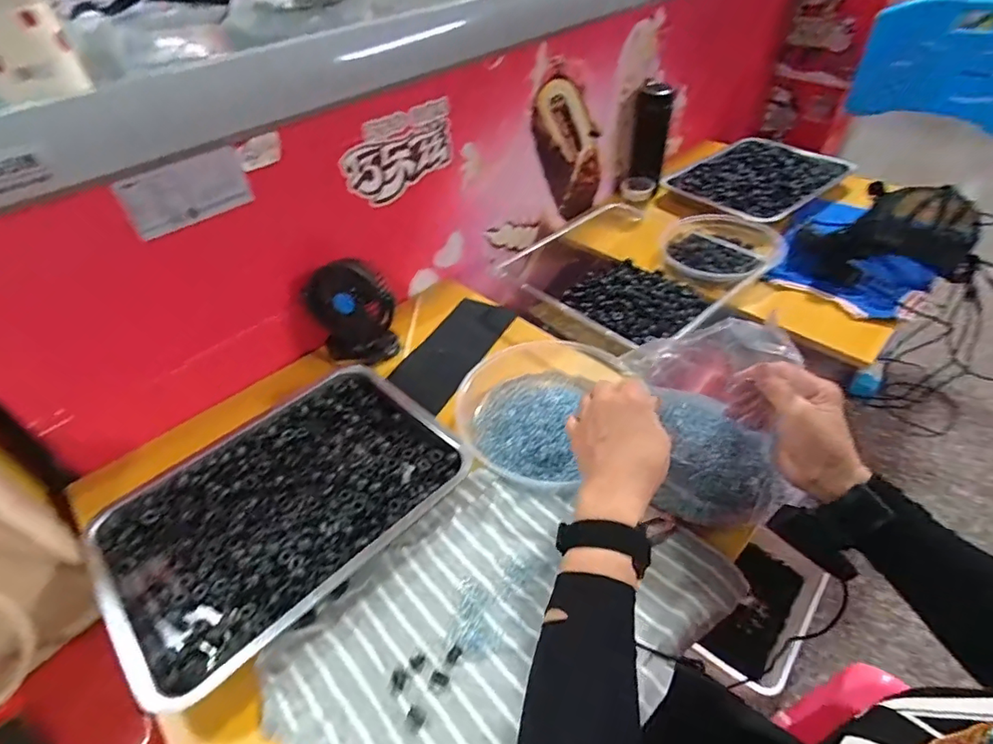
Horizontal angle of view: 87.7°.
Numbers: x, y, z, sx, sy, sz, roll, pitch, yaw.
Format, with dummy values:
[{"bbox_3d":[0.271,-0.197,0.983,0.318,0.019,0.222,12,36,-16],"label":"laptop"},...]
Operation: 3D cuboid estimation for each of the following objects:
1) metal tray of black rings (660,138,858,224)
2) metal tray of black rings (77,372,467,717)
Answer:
[{"bbox_3d":[0.552,-0.416,1.095,0.353,0.032,0.241,-30,49,-25],"label":"metal tray of black rings"},{"bbox_3d":[-0.226,0.136,0.553,0.342,0.038,0.263,-36,52,-29],"label":"metal tray of black rings"}]

